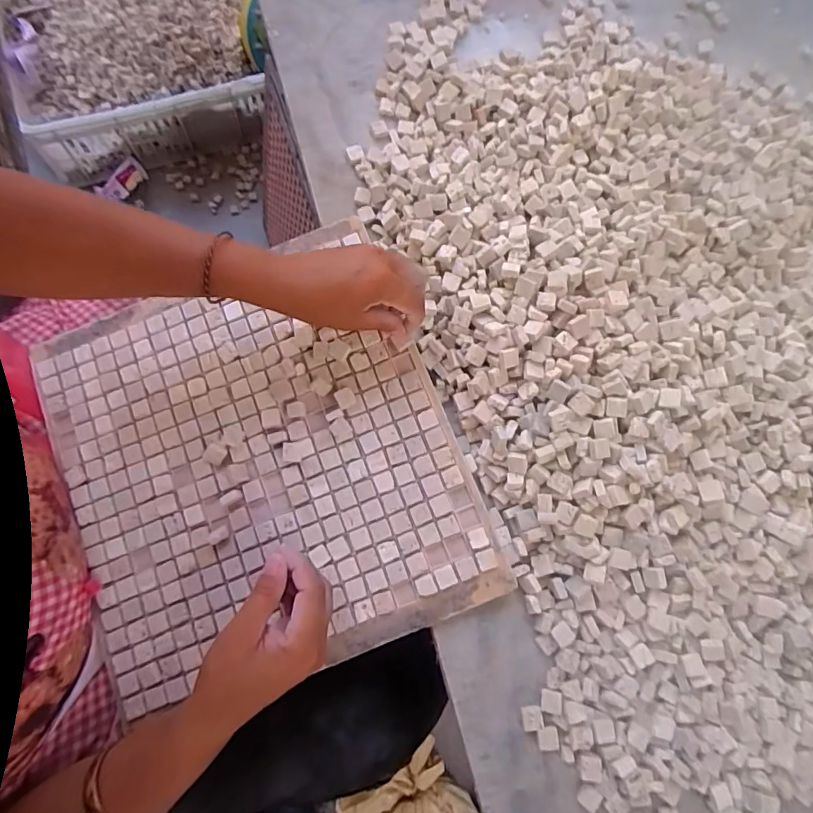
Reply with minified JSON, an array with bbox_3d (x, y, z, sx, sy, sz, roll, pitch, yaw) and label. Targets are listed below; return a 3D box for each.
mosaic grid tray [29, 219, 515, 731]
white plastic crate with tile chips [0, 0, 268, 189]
[{"bbox_3d":[-0.124,0.042,0.421,0.308,0.019,0.343,-22,78,-5],"label":"mosaic grid tray"},{"bbox_3d":[-0.505,-0.693,0.975,0.498,0.166,0.449,-19,80,-11],"label":"white plastic crate with tile chips"}]

